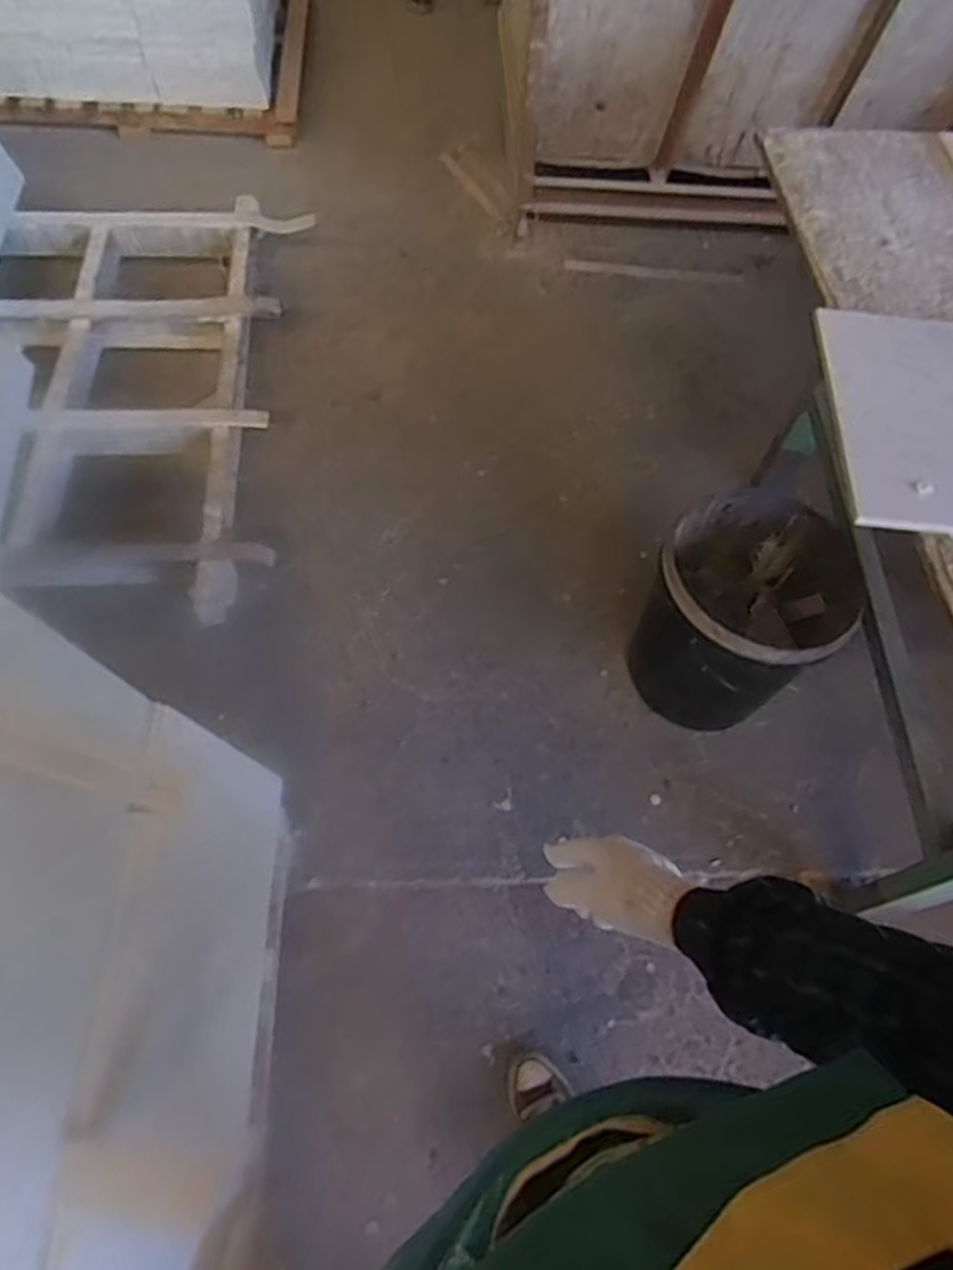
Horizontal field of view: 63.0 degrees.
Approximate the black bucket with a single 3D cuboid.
[{"bbox_3d":[0.499,-0.038,1.485,0.325,0.399,0.401,36,65,16],"label":"black bucket"}]

